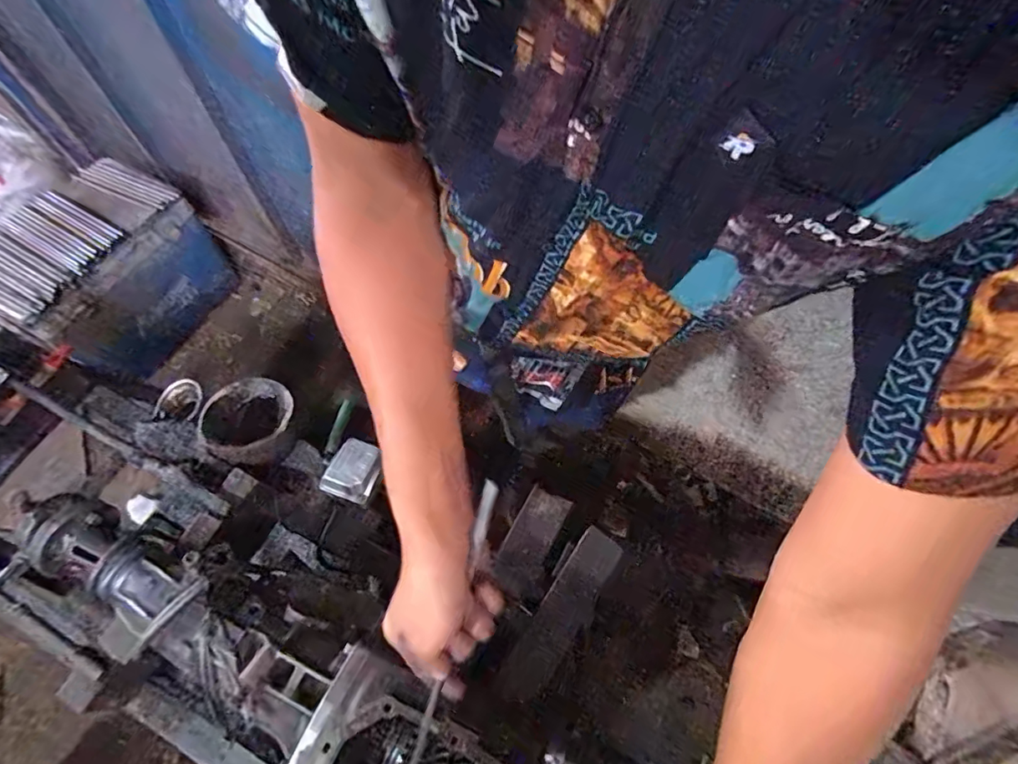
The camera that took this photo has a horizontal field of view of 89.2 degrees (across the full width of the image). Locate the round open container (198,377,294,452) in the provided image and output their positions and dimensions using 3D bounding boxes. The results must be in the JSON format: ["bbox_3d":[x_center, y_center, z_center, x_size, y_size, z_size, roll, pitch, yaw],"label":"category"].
[{"bbox_3d":[-0.379,0.043,0.749,0.119,0.034,0.112,0,65,0],"label":"round open container"}]

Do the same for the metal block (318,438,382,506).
[{"bbox_3d":[-0.221,0.124,0.730,0.067,0.030,0.081,19,66,9],"label":"metal block"}]

